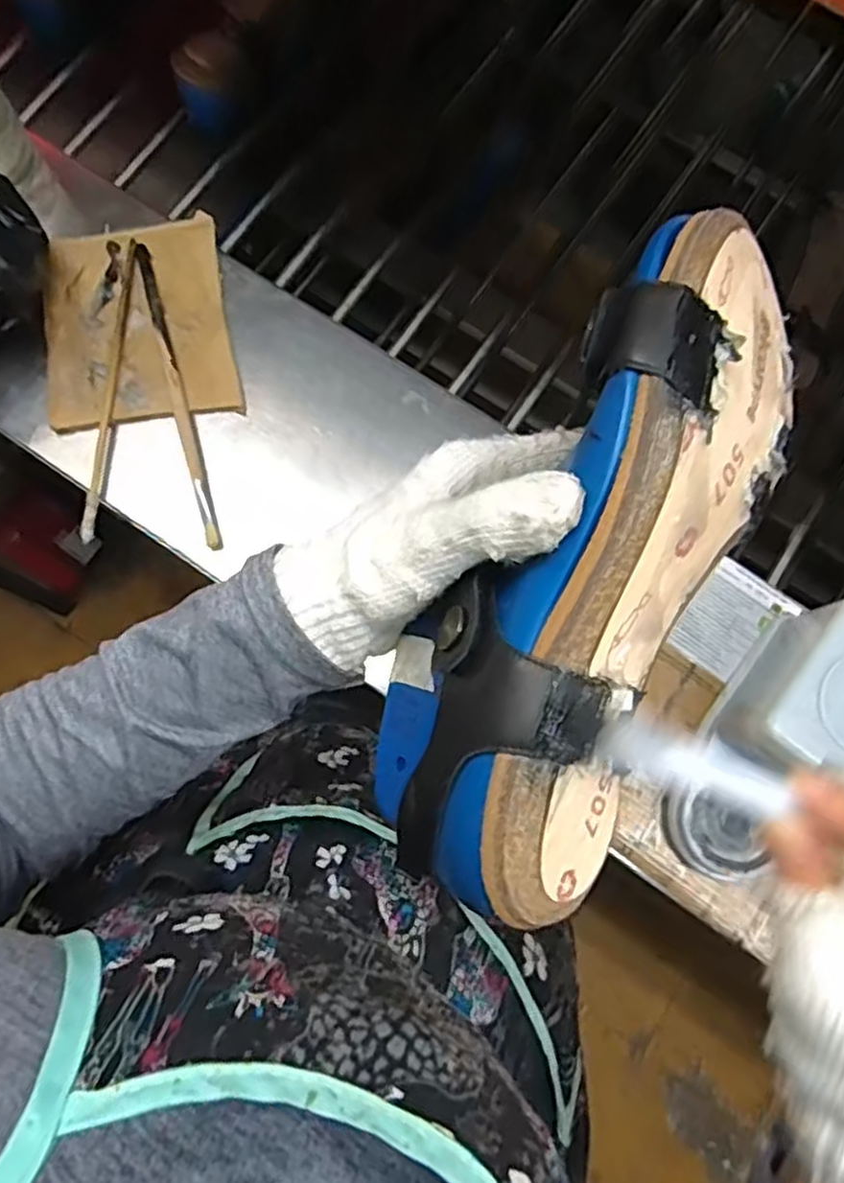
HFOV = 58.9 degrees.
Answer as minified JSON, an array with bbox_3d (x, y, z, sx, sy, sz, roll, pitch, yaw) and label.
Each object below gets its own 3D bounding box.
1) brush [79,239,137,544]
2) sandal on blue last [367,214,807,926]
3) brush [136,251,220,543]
[{"bbox_3d":[-0.253,-0.167,0.609,0.012,0.017,0.259,3,77,0],"label":"brush"},{"bbox_3d":[0.058,-0.008,0.256,0.086,0.072,0.235,28,95,6],"label":"sandal on blue last"},{"bbox_3d":[-0.199,-0.163,0.604,0.012,0.010,0.278,-16,77,-4],"label":"brush"}]

